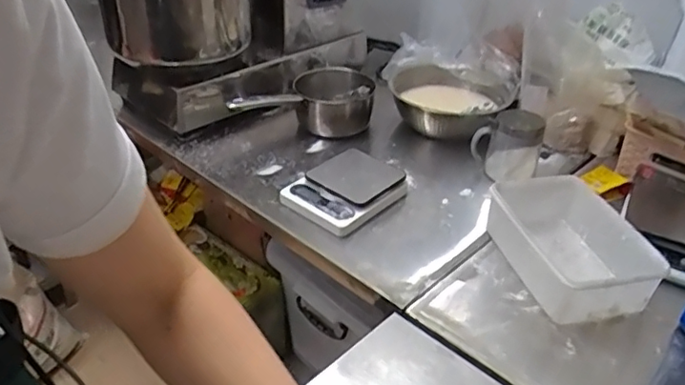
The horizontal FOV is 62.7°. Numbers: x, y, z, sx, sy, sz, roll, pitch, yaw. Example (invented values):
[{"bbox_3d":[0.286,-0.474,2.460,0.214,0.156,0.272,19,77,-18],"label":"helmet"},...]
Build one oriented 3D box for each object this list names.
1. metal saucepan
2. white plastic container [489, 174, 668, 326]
[{"bbox_3d":[-0.071,-0.169,1.051,0.269,0.113,0.144,-3,35,-8],"label":"metal saucepan"},{"bbox_3d":[0.299,0.069,0.774,0.144,0.090,0.234,-8,36,-14],"label":"white plastic container"}]

